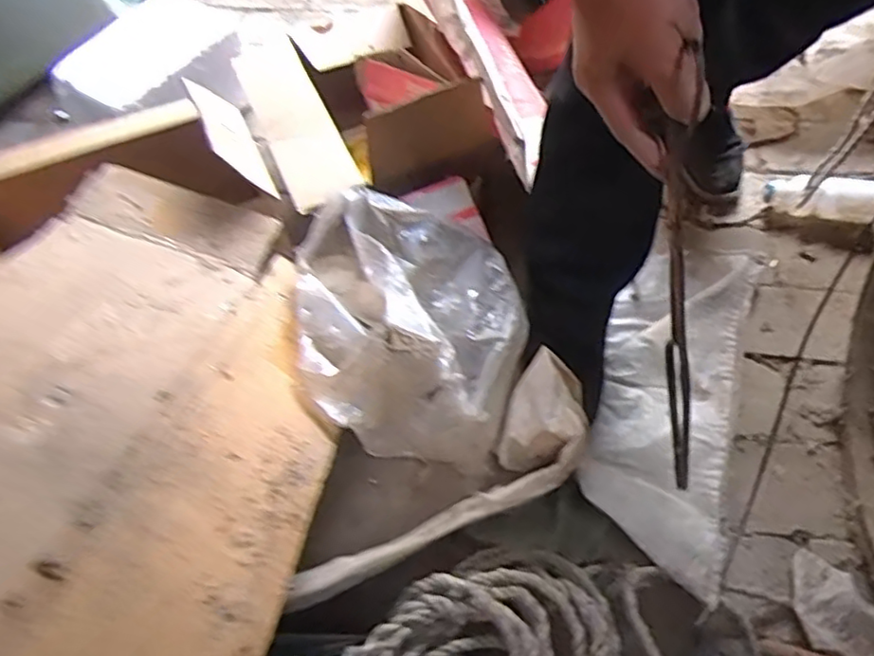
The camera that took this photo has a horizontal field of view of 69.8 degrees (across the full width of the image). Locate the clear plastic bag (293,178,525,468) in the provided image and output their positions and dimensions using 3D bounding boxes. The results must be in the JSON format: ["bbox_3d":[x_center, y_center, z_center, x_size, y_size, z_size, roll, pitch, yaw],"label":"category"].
[{"bbox_3d":[-0.030,-0.009,0.725,0.260,0.093,0.309,-4,61,-2],"label":"clear plastic bag"}]

